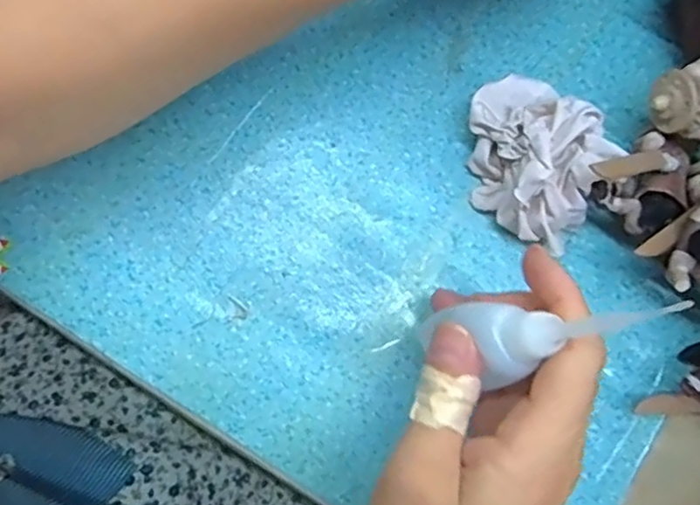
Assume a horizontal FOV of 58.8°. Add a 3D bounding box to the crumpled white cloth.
[{"bbox_3d":[0.084,-0.044,0.288,0.056,0.047,0.080,-41,84,-7],"label":"crumpled white cloth"}]

